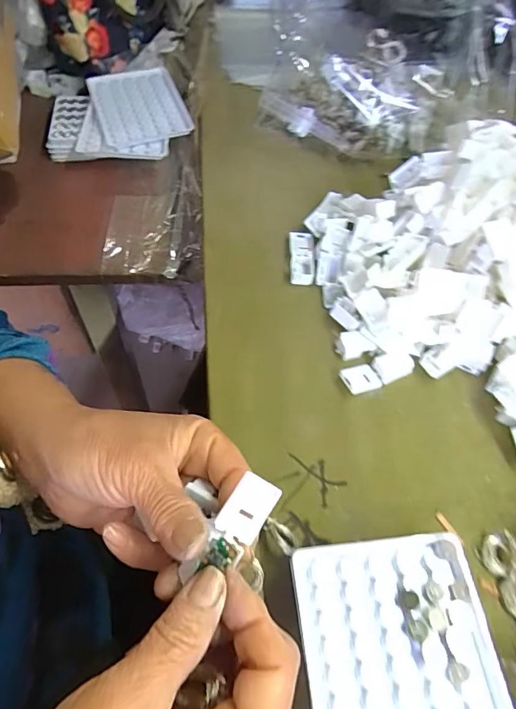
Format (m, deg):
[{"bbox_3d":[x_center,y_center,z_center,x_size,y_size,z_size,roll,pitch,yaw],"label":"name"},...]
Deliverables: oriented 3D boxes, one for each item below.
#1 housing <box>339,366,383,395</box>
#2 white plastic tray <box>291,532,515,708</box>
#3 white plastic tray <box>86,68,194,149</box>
[{"bbox_3d":[0.074,0.018,0.327,0.028,0.008,0.020,-16,61,-13],"label":"housing"},{"bbox_3d":[0.073,0.165,0.225,0.096,0.029,0.131,-3,59,-6],"label":"white plastic tray"},{"bbox_3d":[-0.136,-0.284,0.517,0.093,0.008,0.129,-18,64,-12],"label":"white plastic tray"}]

